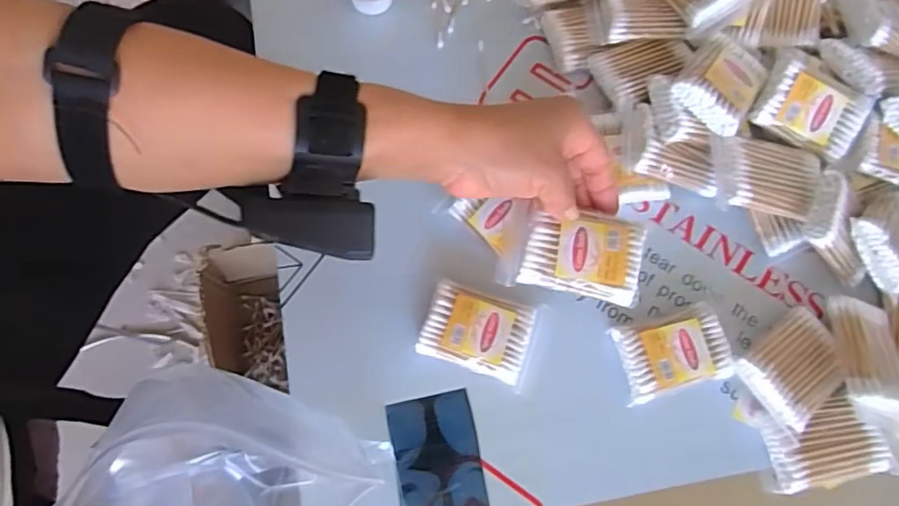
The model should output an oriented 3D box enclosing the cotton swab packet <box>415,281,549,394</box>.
[{"bbox_3d":[0.024,0.058,0.425,0.083,0.022,0.059,20,74,4],"label":"cotton swab packet"}]

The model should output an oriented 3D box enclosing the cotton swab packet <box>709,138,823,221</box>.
[{"bbox_3d":[0.232,-0.055,0.434,0.080,0.020,0.056,8,81,-8],"label":"cotton swab packet"}]

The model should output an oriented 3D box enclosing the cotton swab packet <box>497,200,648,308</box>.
[{"bbox_3d":[0.078,0.000,0.375,0.087,0.014,0.053,10,73,1],"label":"cotton swab packet"}]

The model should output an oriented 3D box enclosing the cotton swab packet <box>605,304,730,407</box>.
[{"bbox_3d":[0.160,0.073,0.423,0.078,0.023,0.053,-14,74,-6],"label":"cotton swab packet"}]

